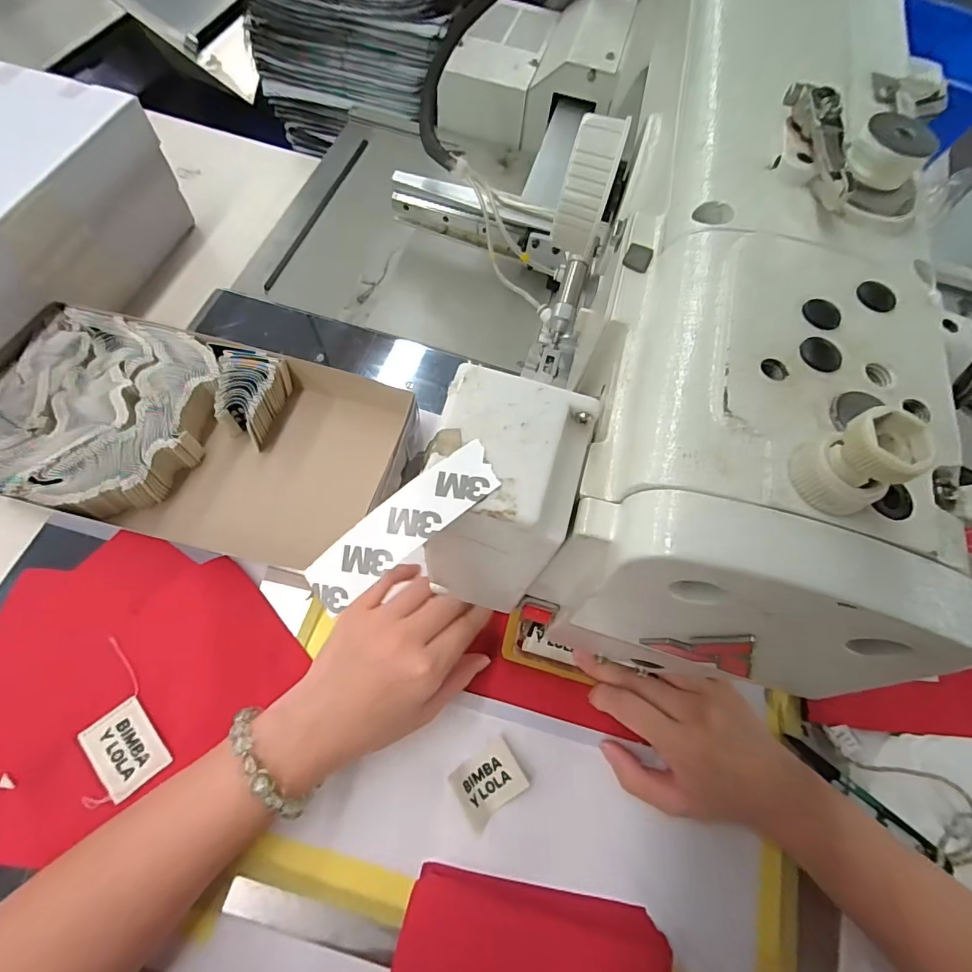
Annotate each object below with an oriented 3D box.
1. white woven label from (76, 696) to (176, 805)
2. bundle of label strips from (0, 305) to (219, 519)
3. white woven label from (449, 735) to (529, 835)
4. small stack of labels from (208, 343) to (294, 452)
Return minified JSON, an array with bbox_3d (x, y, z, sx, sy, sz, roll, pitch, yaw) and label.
[{"bbox_3d":[-0.222,0.162,0.296,0.034,0.004,0.049,-35,78,-26],"label":"white woven label"},{"bbox_3d":[-0.297,-0.055,0.376,0.154,0.044,0.161,15,65,0],"label":"bundle of label strips"},{"bbox_3d":[0.002,0.190,0.307,0.043,0.012,0.036,-33,70,-11],"label":"white woven label"},{"bbox_3d":[-0.198,-0.074,0.391,0.060,0.035,0.067,19,65,1],"label":"small stack of labels"}]

